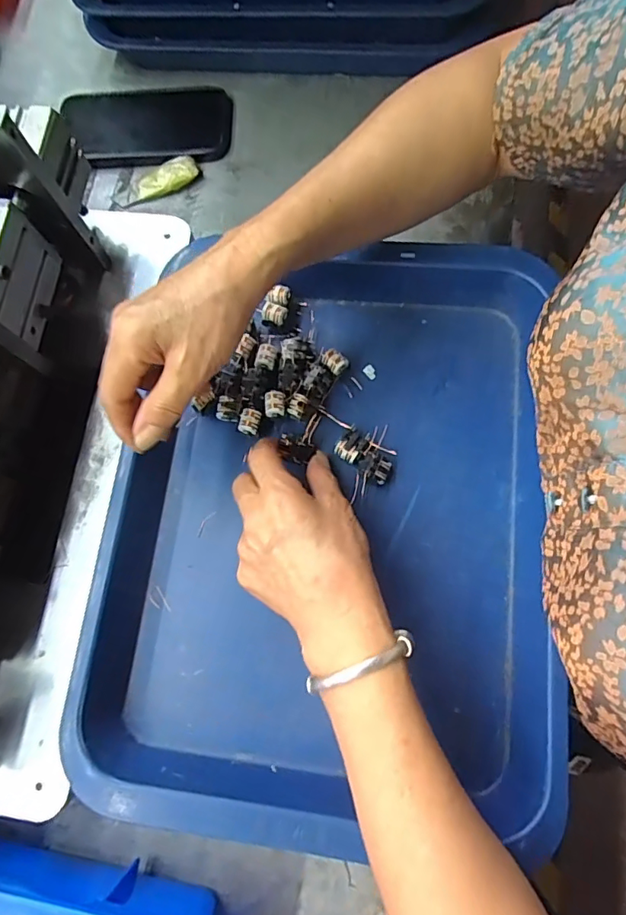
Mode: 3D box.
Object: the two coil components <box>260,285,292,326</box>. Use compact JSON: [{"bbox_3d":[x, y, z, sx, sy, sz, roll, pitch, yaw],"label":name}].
[{"bbox_3d":[-0.027,-0.115,0.392,0.019,0.018,0.029,10,78,7],"label":"two coil components"}]

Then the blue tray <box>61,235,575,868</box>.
[{"bbox_3d":[0.013,0.035,0.342,0.289,0.055,0.369,4,78,6],"label":"blue tray"}]

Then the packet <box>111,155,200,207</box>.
[{"bbox_3d":[-0.149,-0.259,0.481,0.084,0.013,0.025,-17,74,11],"label":"packet"}]

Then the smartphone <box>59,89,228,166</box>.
[{"bbox_3d":[-0.161,-0.318,0.492,0.158,0.018,0.084,0,74,1],"label":"smartphone"}]

